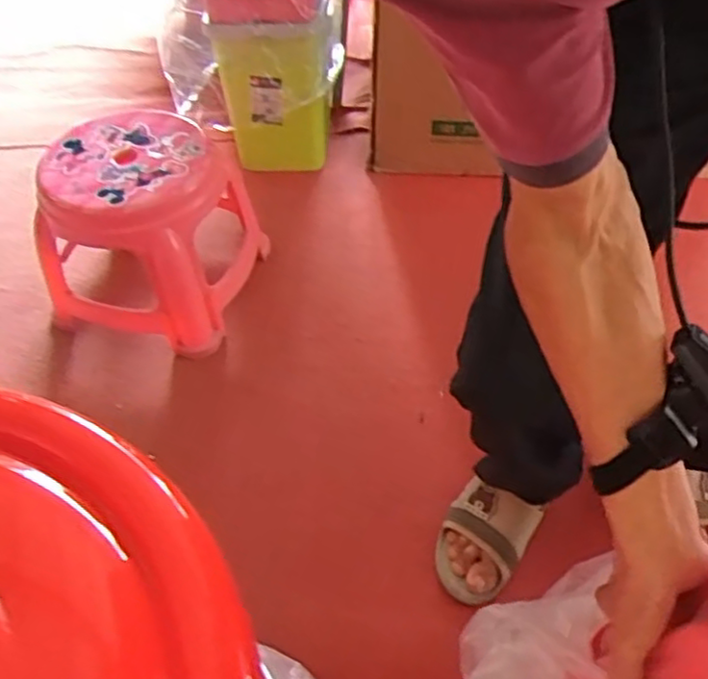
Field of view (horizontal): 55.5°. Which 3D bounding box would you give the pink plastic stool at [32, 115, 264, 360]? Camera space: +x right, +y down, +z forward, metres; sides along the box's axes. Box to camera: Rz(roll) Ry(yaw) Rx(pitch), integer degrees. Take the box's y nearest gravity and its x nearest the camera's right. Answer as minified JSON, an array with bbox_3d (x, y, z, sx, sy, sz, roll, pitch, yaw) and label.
[{"bbox_3d":[-0.329,-0.169,1.090,0.284,0.302,0.285,7,51,12],"label":"pink plastic stool"}]

